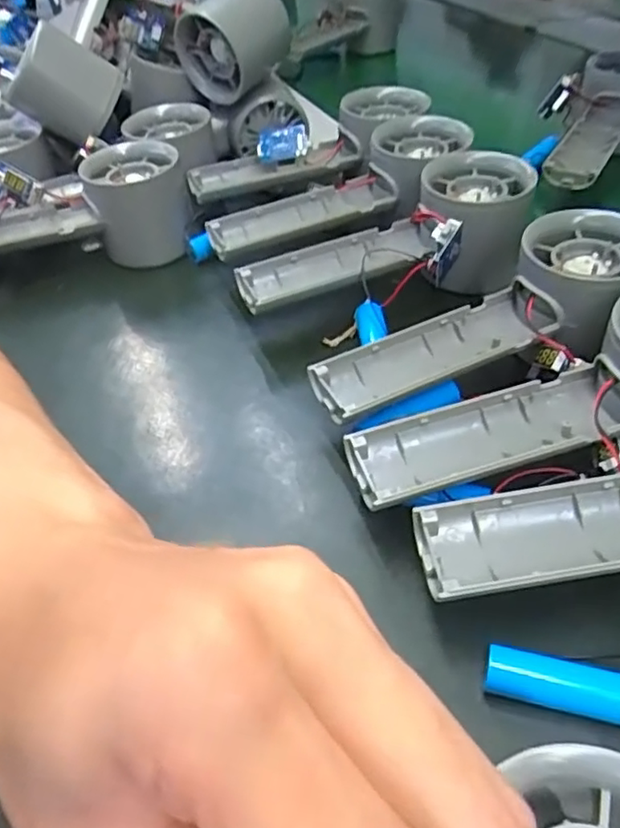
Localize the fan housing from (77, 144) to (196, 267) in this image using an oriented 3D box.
[{"bbox_3d":[-0.101,-0.126,0.395,0.059,0.061,0.060,-15,47,-8],"label":"fan housing"}]

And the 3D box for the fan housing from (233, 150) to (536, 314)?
[{"bbox_3d":[0.038,-0.088,0.334,0.155,0.051,0.065,-15,47,-8],"label":"fan housing"}]

